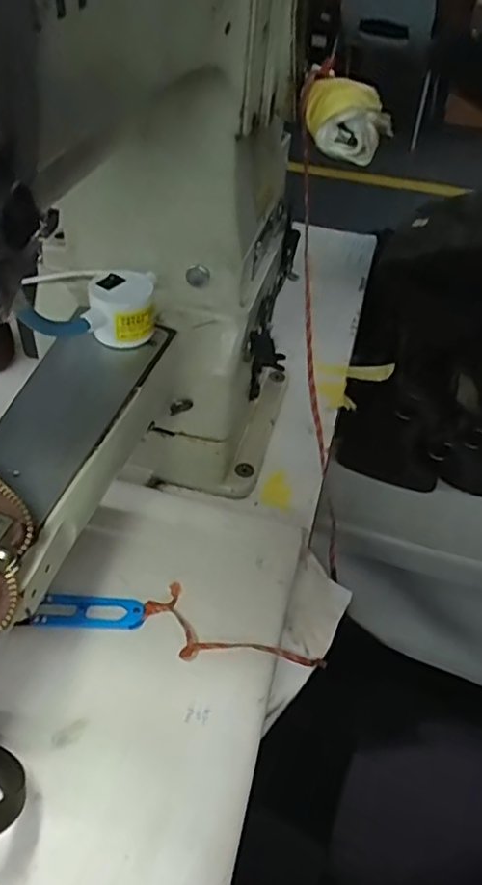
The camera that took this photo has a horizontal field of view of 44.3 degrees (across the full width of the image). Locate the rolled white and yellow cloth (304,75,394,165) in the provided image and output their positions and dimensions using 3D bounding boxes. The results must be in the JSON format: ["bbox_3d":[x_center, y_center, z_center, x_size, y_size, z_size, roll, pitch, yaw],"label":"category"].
[{"bbox_3d":[0.053,-0.165,0.301,0.036,0.029,0.045,-7,50,-10],"label":"rolled white and yellow cloth"}]

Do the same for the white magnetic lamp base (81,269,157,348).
[{"bbox_3d":[-0.069,-0.080,0.344,0.036,0.033,0.039,1,49,-4],"label":"white magnetic lamp base"}]

